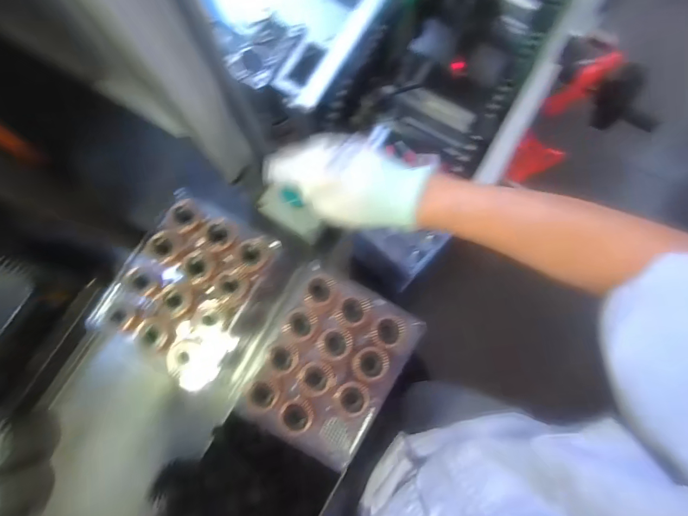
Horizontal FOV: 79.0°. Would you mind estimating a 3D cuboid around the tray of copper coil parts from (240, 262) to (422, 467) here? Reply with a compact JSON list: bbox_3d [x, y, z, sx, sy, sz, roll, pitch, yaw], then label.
[{"bbox_3d":[-0.014,0.129,0.510,0.157,0.067,0.191,27,81,6],"label":"tray of copper coil parts"}]

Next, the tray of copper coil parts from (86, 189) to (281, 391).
[{"bbox_3d":[-0.186,0.034,0.509,0.153,0.056,0.193,29,81,6],"label":"tray of copper coil parts"}]

